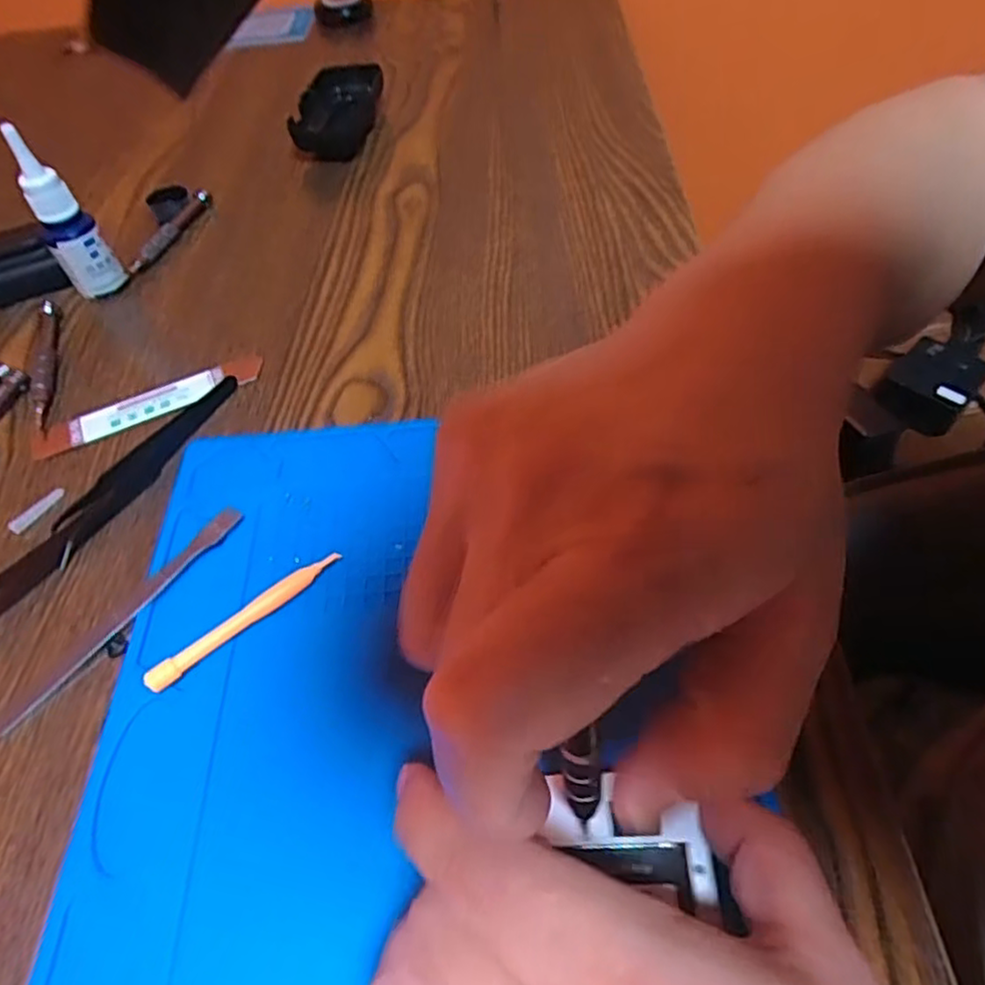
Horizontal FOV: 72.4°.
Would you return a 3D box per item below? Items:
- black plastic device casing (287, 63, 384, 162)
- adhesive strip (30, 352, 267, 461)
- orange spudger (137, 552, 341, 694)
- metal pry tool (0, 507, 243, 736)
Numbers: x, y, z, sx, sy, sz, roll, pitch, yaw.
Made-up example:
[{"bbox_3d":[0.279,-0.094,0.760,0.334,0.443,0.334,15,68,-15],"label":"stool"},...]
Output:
[{"bbox_3d":[-0.119,-0.296,0.521,0.048,0.026,0.108,2,53,6],"label":"black plastic device casing"},{"bbox_3d":[-0.177,-0.046,0.348,0.115,0.004,0.020,-26,55,-15],"label":"adhesive strip"},{"bbox_3d":[-0.095,0.048,0.263,0.082,0.008,0.008,-38,59,-22],"label":"orange spudger"},{"bbox_3d":[-0.148,0.049,0.272,0.012,0.006,0.117,29,60,24],"label":"metal pry tool"}]

